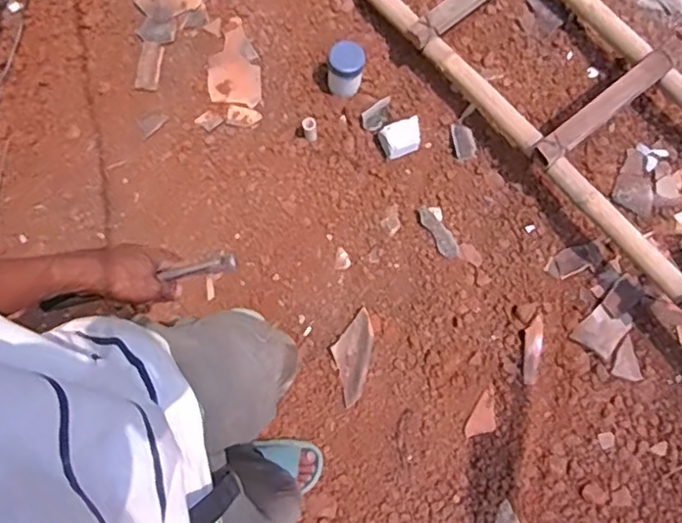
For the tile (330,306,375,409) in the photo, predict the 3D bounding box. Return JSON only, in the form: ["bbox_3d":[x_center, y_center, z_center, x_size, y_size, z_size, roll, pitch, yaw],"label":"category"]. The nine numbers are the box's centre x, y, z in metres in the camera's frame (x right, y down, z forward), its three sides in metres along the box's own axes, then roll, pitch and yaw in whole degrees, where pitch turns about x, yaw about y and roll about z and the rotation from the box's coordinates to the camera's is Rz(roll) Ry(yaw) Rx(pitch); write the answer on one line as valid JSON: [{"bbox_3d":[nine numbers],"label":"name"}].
[{"bbox_3d":[0.025,0.227,1.457,0.090,0.020,0.223,13,79,3],"label":"tile"}]

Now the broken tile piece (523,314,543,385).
[{"bbox_3d":[0.460,0.212,1.453,0.040,0.009,0.167,10,79,2],"label":"broken tile piece"}]

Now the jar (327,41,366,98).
[{"bbox_3d":[0.013,-0.499,1.582,0.095,0.125,0.096,0,78,0],"label":"jar"}]

